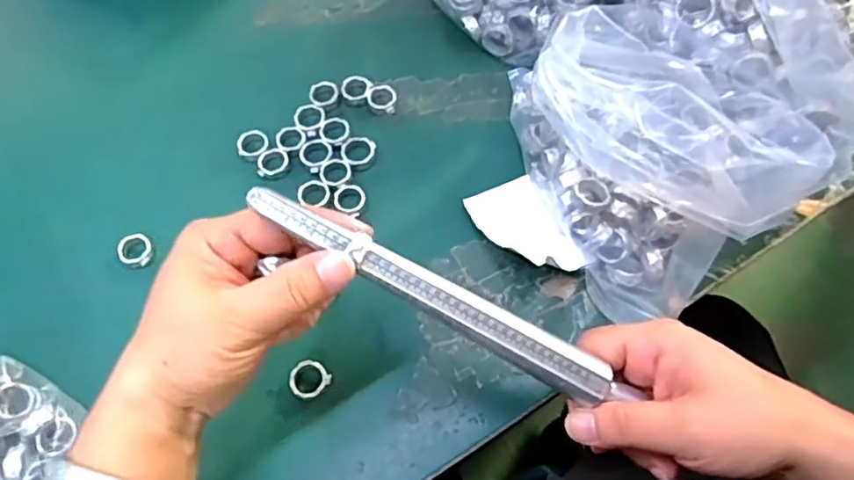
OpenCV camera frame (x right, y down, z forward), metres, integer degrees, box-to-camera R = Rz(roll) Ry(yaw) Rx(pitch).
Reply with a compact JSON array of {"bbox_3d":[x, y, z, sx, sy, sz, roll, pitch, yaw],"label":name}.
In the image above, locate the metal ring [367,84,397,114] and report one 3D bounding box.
[{"bbox_3d":[-0.032,-0.099,0.429,0.021,0.005,0.022,0,65,1],"label":"metal ring"}]

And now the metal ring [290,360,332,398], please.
[{"bbox_3d":[-0.067,0.078,0.347,0.023,0.008,0.020,37,71,16],"label":"metal ring"}]

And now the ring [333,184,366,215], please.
[{"bbox_3d":[-0.050,-0.027,0.393,0.020,0.004,0.021,0,65,1],"label":"ring"}]

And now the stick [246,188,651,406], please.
[{"bbox_3d":[0.011,0.028,0.272,0.191,0.010,0.020,30,67,-10],"label":"stick"}]

